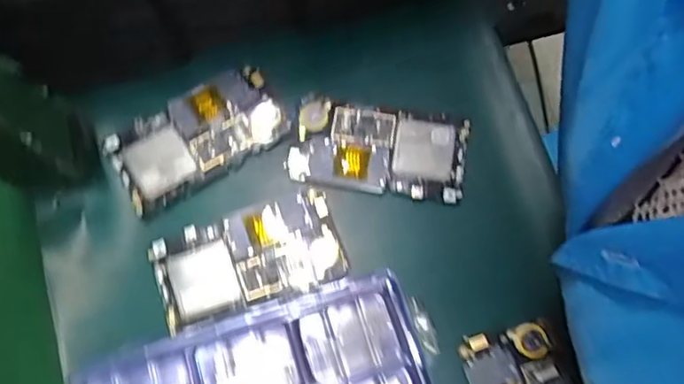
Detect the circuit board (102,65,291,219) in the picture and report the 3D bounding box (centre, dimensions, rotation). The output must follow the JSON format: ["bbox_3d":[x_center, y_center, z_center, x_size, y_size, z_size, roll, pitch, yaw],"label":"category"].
[{"bbox_3d":[-0.104,-0.040,0.433,0.122,0.011,0.069,-30,77,-10],"label":"circuit board"}]

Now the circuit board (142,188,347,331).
[{"bbox_3d":[-0.064,0.044,0.405,0.122,0.007,0.066,-17,75,-6],"label":"circuit board"}]

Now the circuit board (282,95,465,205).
[{"bbox_3d":[0.027,-0.031,0.429,0.122,0.004,0.065,9,74,1],"label":"circuit board"}]

